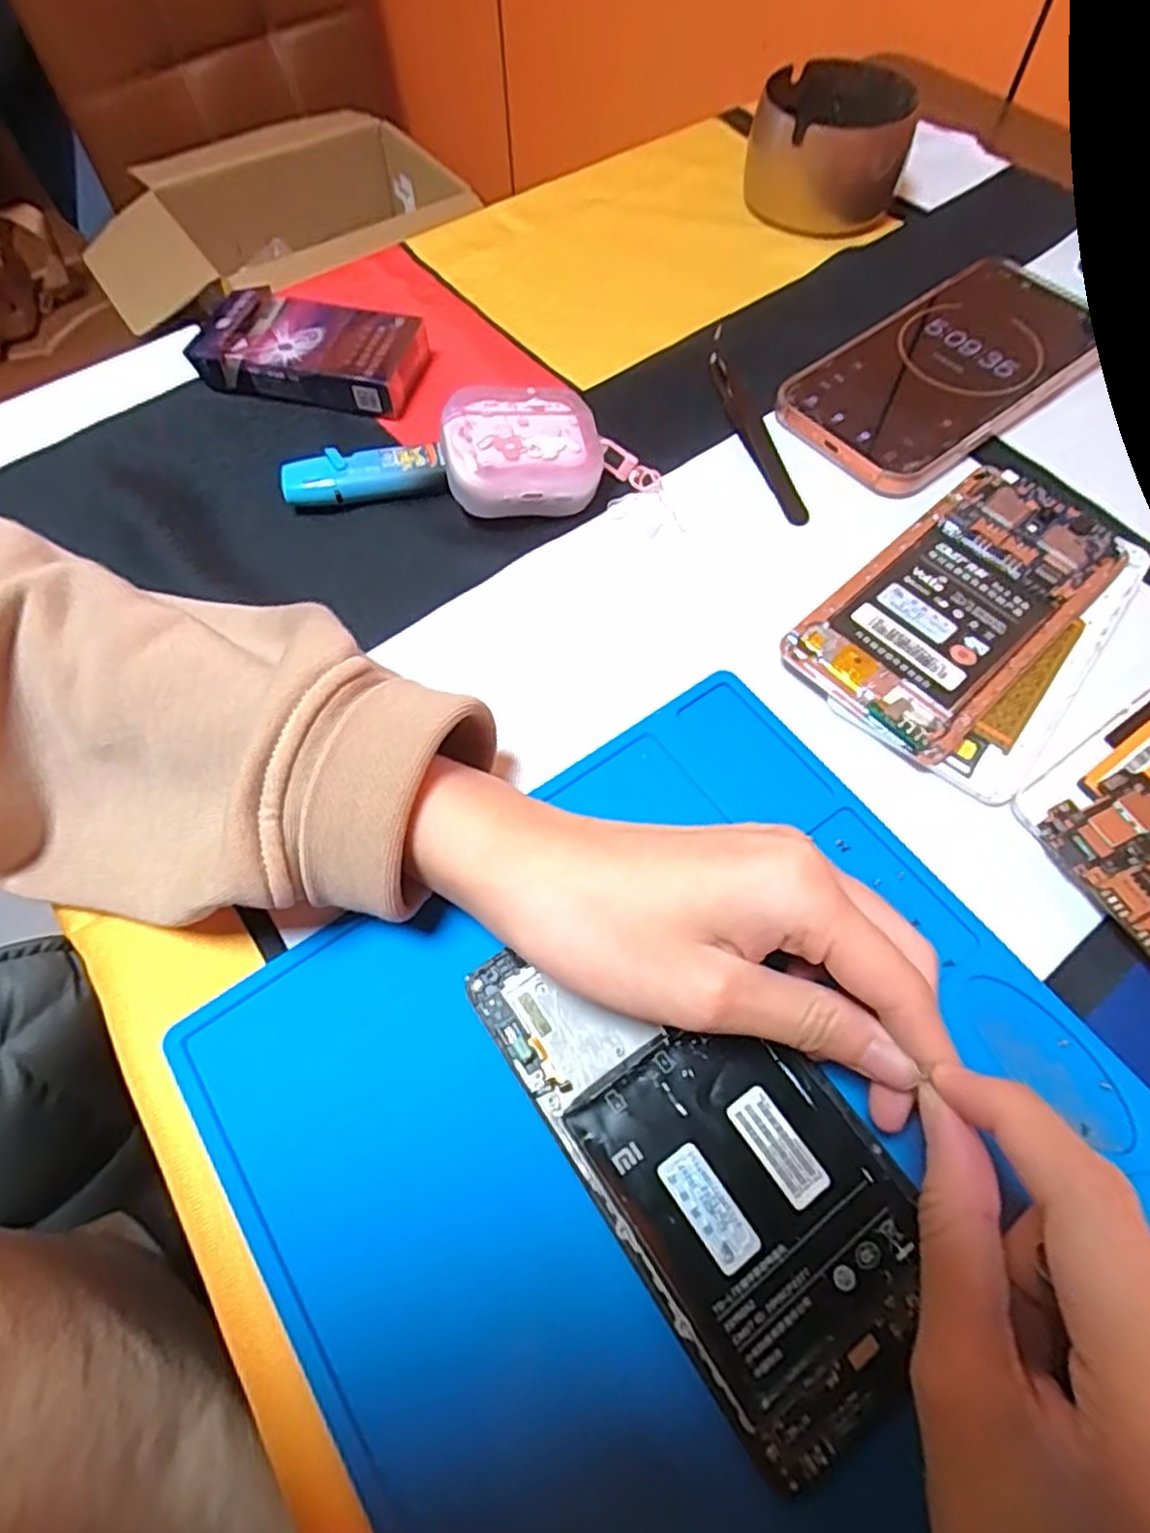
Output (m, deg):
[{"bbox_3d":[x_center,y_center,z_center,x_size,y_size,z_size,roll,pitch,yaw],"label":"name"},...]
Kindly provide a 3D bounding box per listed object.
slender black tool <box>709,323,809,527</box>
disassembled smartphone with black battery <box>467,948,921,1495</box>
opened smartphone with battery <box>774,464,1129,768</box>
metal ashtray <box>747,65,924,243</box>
[{"bbox_3d":[0.082,-0.164,0.342,0.016,0.009,0.130,-14,64,-6],"label":"slender black tool"},{"bbox_3d":[0.037,0.103,0.207,0.070,0.004,0.142,-33,67,-14],"label":"disassembled smartphone with black battery"},{"bbox_3d":[0.151,-0.064,0.287,0.136,0.011,0.067,-40,69,-17],"label":"opened smartphone with battery"},{"bbox_3d":[0.143,-0.349,0.413,0.083,0.049,0.089,18,65,10],"label":"metal ashtray"}]

